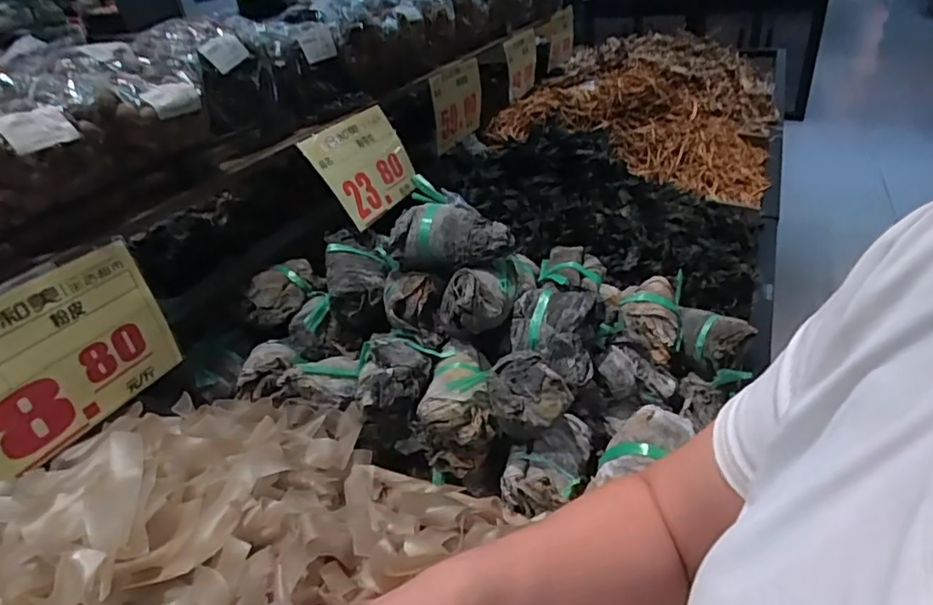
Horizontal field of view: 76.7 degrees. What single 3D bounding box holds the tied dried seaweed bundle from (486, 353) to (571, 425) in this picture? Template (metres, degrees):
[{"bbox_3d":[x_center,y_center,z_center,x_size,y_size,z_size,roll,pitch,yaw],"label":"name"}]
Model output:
[{"bbox_3d":[0.061,0.085,0.579,0.080,0.049,0.061,-2,30,5],"label":"tied dried seaweed bundle"}]

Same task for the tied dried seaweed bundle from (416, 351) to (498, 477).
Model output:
[{"bbox_3d":[-0.013,0.114,0.624,0.079,0.095,0.104,-5,30,-1],"label":"tied dried seaweed bundle"}]

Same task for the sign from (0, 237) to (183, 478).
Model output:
[{"bbox_3d":[-0.375,0.047,0.544,0.010,0.148,0.211,2,29,27],"label":"sign"}]

